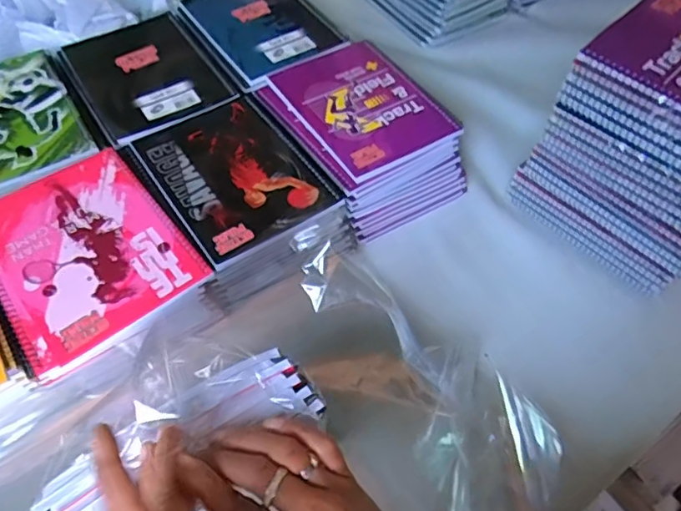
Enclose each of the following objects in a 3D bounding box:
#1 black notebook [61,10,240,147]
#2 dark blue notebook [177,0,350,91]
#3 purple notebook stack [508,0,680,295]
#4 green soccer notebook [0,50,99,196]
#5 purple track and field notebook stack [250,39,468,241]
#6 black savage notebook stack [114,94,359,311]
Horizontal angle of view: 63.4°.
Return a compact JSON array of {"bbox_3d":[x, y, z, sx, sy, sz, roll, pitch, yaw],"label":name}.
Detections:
[{"bbox_3d":[-0.237,-0.229,0.672,0.153,0.011,0.213,-27,62,-19],"label":"black notebook"},{"bbox_3d":[-0.106,-0.308,0.730,0.165,0.007,0.194,-31,63,-21],"label":"dark blue notebook"},{"bbox_3d":[0.320,-0.099,0.558,0.146,0.233,0.194,-38,66,-23],"label":"purple notebook stack"},{"bbox_3d":[-0.373,-0.147,0.609,0.150,0.006,0.209,-27,62,-19],"label":"green soccer notebook"},{"bbox_3d":[0.024,-0.149,0.661,0.169,0.071,0.234,-29,62,-19],"label":"purple track and field notebook stack"},{"bbox_3d":[-0.113,-0.065,0.605,0.178,0.072,0.215,-28,62,-18],"label":"black savage notebook stack"}]

